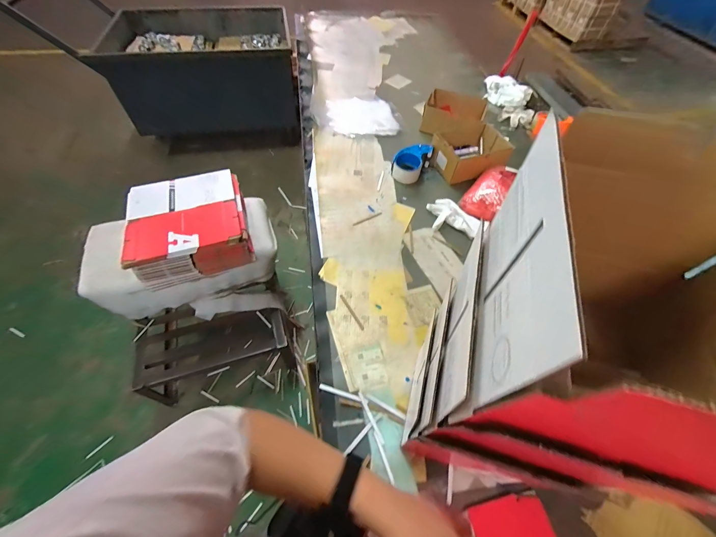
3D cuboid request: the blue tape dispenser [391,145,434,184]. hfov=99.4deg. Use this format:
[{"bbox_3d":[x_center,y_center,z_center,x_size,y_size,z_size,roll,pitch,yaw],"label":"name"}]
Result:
[{"bbox_3d":[0.167,-0.334,0.952,0.089,0.061,0.139,31,60,16],"label":"blue tape dispenser"}]

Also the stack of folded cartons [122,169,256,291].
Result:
[{"bbox_3d":[-0.581,-0.153,1.057,0.366,0.157,0.353,-15,57,-13],"label":"stack of folded cartons"}]

